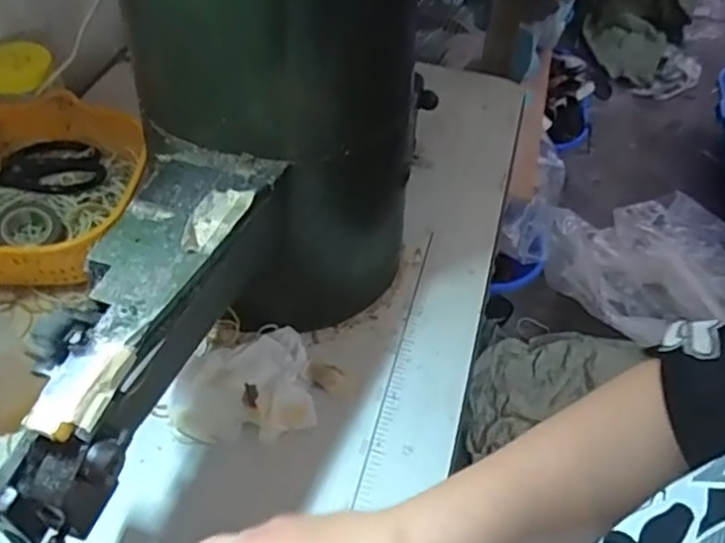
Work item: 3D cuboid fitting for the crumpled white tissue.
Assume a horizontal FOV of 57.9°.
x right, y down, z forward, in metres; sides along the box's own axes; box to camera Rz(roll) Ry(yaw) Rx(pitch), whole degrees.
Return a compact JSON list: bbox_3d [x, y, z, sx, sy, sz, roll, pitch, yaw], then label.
[{"bbox_3d":[-0.097,0.089,0.531,0.107,0.026,0.091,-7,47,-8],"label":"crumpled white tissue"}]

